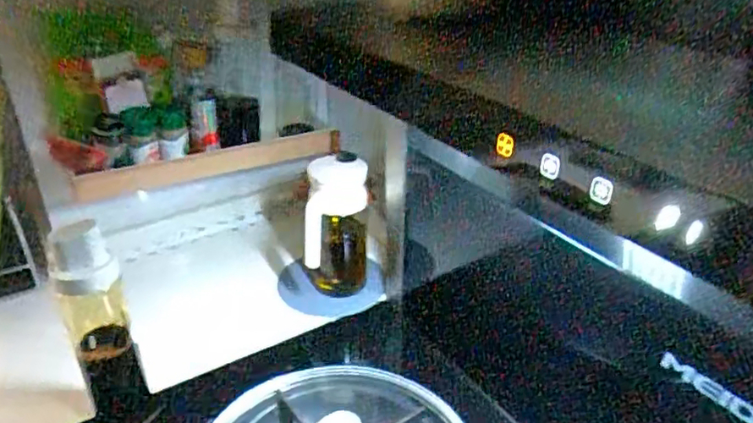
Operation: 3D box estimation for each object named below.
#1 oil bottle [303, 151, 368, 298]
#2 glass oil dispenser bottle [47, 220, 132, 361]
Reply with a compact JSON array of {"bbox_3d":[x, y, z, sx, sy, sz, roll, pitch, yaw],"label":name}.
[{"bbox_3d":[-0.060,0.036,0.841,0.094,0.211,0.107,-1,30,-3],"label":"oil bottle"},{"bbox_3d":[-0.293,0.085,0.607,0.059,0.149,0.071,-16,34,-25],"label":"glass oil dispenser bottle"}]

